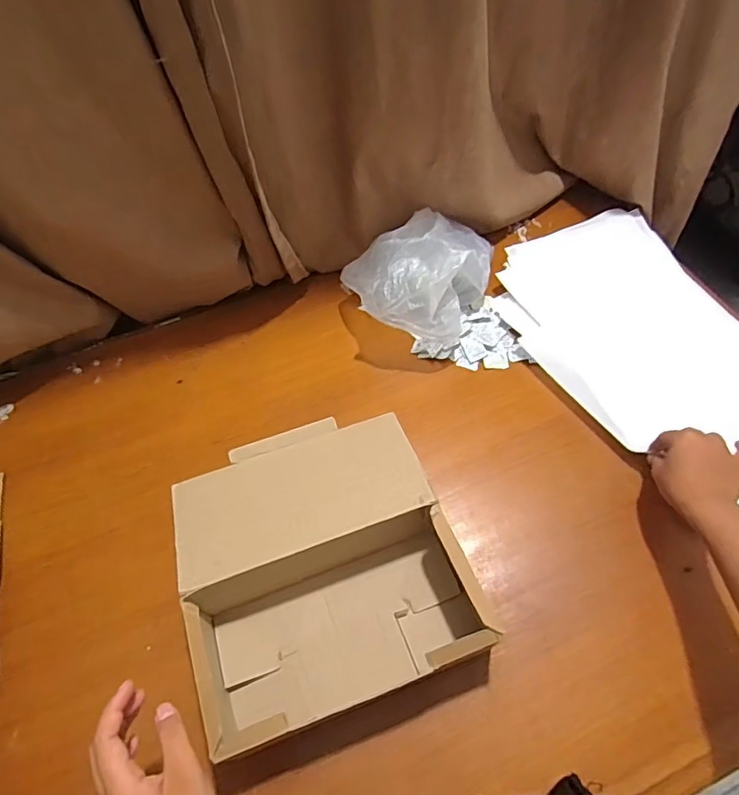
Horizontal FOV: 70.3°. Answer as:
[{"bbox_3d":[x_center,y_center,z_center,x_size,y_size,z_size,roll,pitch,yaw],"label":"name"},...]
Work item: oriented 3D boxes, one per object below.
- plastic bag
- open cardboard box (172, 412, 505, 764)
[{"bbox_3d":[0.069,-0.183,0.754,0.187,0.138,0.222,23,61,17],"label":"plastic bag"},{"bbox_3d":[-0.056,0.171,0.564,0.268,0.099,0.282,-19,59,-8],"label":"open cardboard box"}]

